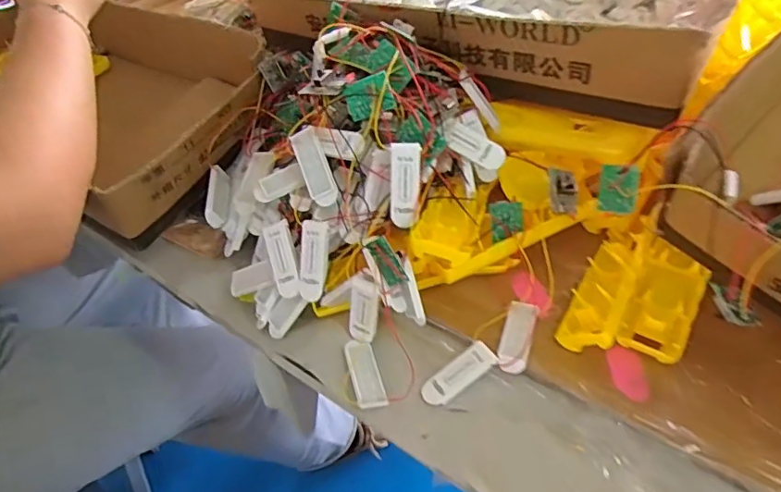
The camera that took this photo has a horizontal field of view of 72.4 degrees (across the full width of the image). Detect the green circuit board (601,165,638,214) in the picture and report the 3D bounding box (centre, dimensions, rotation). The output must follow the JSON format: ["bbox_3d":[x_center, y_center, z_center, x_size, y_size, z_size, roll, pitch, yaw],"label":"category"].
[{"bbox_3d":[0.166,-0.042,0.388,0.024,0.034,0.005,8,11,37],"label":"green circuit board"}]

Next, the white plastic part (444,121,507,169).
[{"bbox_3d":[0.063,-0.074,0.396,0.048,0.004,0.020,29,96,0],"label":"white plastic part"}]

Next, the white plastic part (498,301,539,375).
[{"bbox_3d":[0.093,0.065,0.389,0.021,0.009,0.059,14,48,16],"label":"white plastic part"}]

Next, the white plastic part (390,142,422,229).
[{"bbox_3d":[0.010,-0.042,0.372,0.021,0.057,0.005,2,11,7],"label":"white plastic part"}]

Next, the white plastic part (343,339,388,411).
[{"bbox_3d":[-0.018,0.092,0.385,0.021,0.006,0.054,-13,46,-10],"label":"white plastic part"}]

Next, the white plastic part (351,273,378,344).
[{"bbox_3d":[-0.019,0.047,0.388,0.018,0.060,0.008,17,34,18],"label":"white plastic part"}]

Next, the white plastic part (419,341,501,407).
[{"bbox_3d":[0.048,0.090,0.377,0.056,0.011,0.021,-29,55,-17],"label":"white plastic part"}]

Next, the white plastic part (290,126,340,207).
[{"bbox_3d":[-0.056,-0.058,0.392,0.020,0.010,0.059,-21,83,-11],"label":"white plastic part"}]

